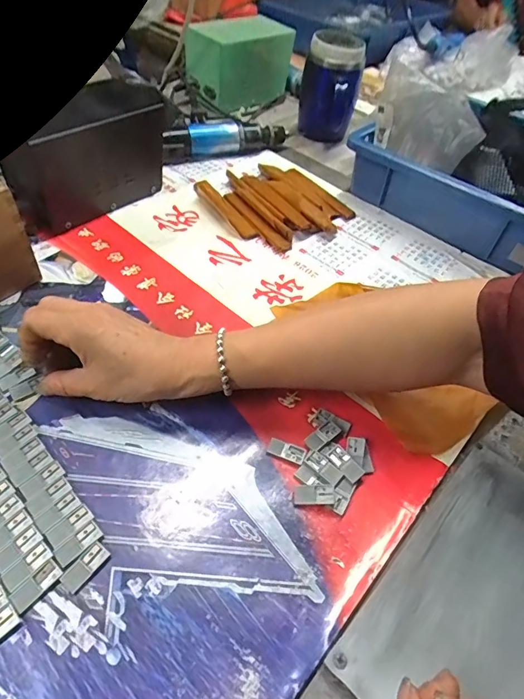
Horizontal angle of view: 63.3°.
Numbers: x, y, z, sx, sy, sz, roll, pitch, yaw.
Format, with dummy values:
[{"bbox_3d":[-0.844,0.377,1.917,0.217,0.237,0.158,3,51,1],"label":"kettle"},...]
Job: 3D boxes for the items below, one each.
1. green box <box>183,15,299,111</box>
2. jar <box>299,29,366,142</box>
[{"bbox_3d":[-0.039,-0.496,0.743,0.101,0.103,0.167,36,55,23],"label":"green box"},{"bbox_3d":[0.104,-0.401,0.656,0.089,0.130,0.104,10,49,2],"label":"jar"}]

